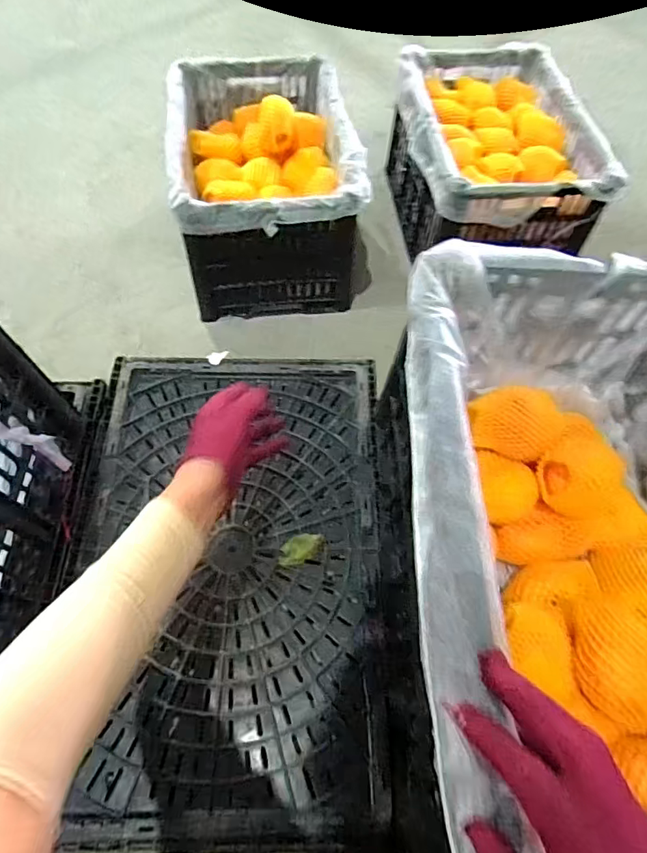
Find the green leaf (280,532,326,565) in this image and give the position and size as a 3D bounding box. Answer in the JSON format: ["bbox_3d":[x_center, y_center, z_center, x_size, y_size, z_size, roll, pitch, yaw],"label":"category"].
[{"bbox_3d":[-0.027,0.151,0.605,0.060,0.007,0.032,-22,64,-13],"label":"green leaf"}]

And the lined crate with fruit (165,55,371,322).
[{"bbox_3d":[-0.126,-0.540,1.077,0.355,0.263,0.546,-8,61,-6],"label":"lined crate with fruit"}]

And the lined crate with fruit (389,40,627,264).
[{"bbox_3d":[0.370,-0.600,1.141,0.374,0.279,0.556,-6,61,-4],"label":"lined crate with fruit"}]

